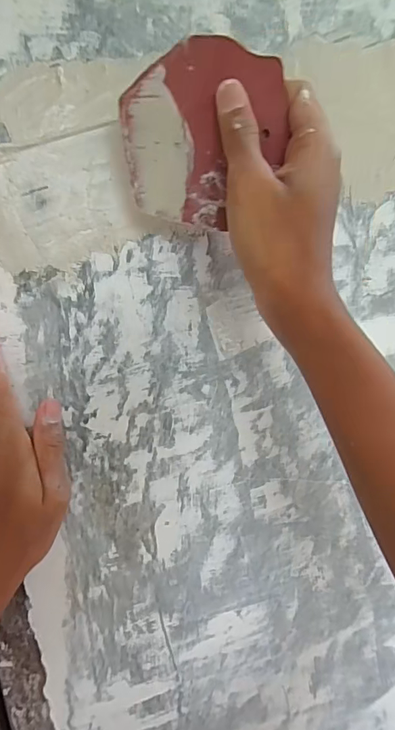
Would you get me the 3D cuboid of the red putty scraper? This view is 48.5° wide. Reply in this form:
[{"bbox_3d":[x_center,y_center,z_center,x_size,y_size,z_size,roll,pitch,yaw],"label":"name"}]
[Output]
[{"bbox_3d":[0.003,-0.132,0.256,0.092,0.095,0.004,3,21,6],"label":"red putty scraper"}]

